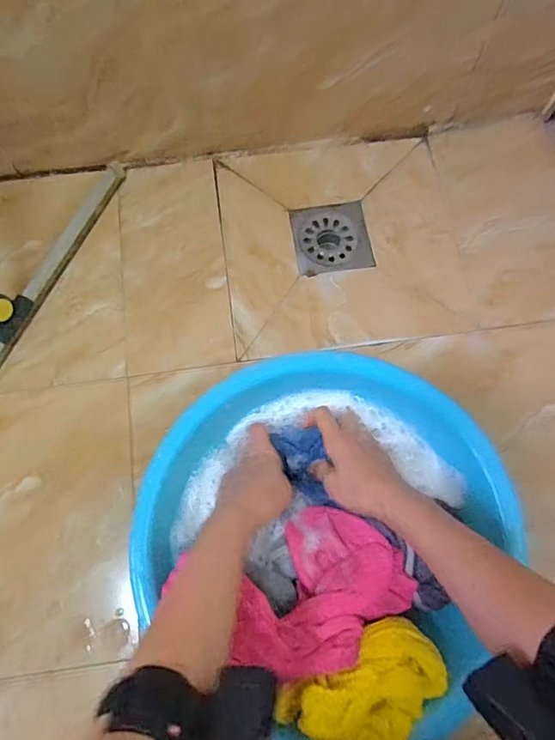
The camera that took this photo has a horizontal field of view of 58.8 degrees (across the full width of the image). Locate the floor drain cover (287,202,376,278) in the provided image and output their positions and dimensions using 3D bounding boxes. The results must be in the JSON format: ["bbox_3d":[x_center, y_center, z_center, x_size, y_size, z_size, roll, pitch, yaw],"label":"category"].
[{"bbox_3d":[0.072,-0.177,0.661,0.102,0.010,0.103,-10,74,-3],"label":"floor drain cover"}]

